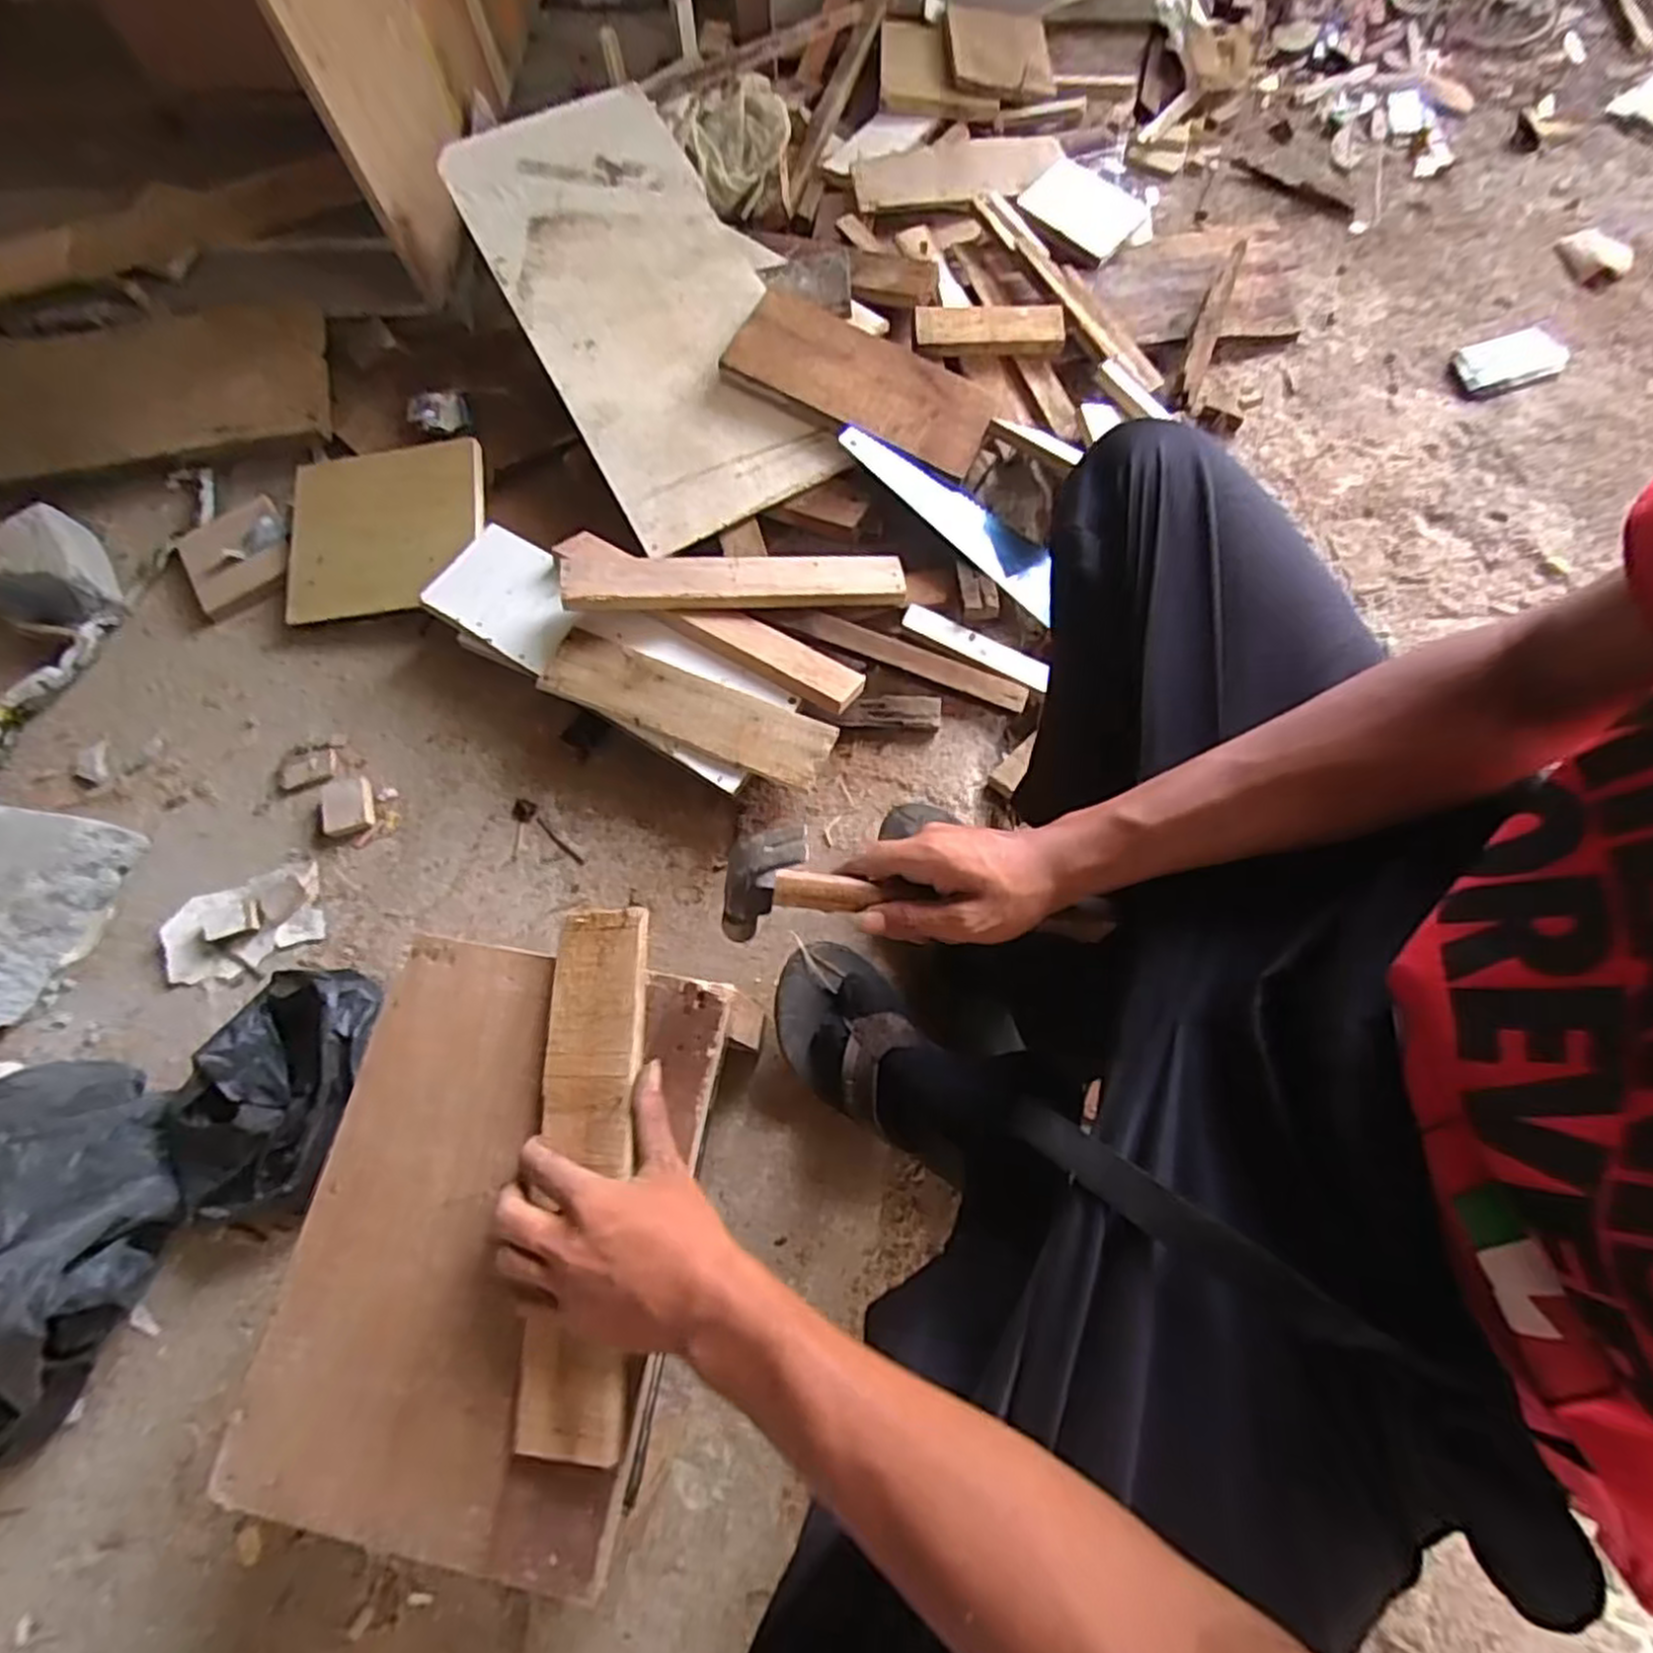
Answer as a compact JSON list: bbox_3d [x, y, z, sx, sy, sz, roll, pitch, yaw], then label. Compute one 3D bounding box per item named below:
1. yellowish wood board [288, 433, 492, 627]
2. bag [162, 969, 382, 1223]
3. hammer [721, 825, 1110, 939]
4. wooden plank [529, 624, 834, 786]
[{"bbox_3d":[-0.490,-0.335,0.875,0.237,0.019,0.195,-5,81,11],"label":"yellowish wood board"},{"bbox_3d":[-0.469,0.225,0.677,0.140,0.063,0.208,16,73,7],"label":"bag"},{"bbox_3d":[0.059,0.038,0.465,0.235,0.084,0.029,1,46,-8],"label":"hammer"},{"bbox_3d":[-0.134,-0.116,0.749,0.285,0.013,0.073,21,73,8],"label":"wooden plank"}]

